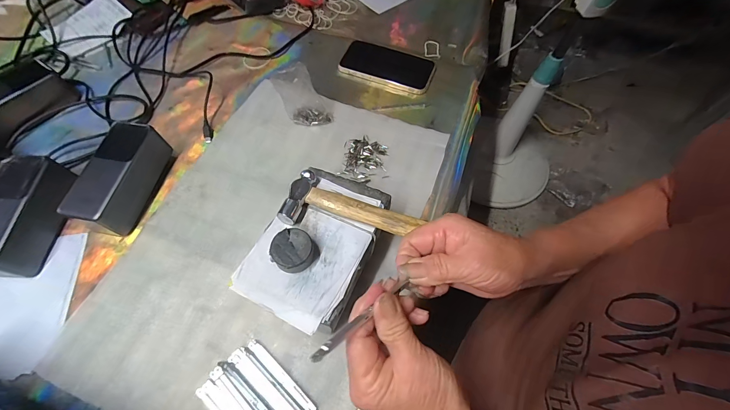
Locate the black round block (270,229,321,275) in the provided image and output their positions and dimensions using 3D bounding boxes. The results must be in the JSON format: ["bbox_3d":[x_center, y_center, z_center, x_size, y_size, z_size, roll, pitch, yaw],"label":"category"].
[{"bbox_3d":[-0.067,0.044,0.308,0.039,0.020,0.038,1,61,-1],"label":"black round block"}]

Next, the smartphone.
[{"bbox_3d":[0.035,-0.227,0.535,0.152,0.016,0.077,19,62,7],"label":"smartphone"}]

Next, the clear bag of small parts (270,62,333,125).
[{"bbox_3d":[-0.085,-0.148,0.446,0.071,0.087,0.024,-4,61,-5],"label":"clear bag of small parts"}]

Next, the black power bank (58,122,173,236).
[{"bbox_3d":[-0.292,-0.033,0.394,0.059,0.053,0.129,10,61,3],"label":"black power bank"}]

